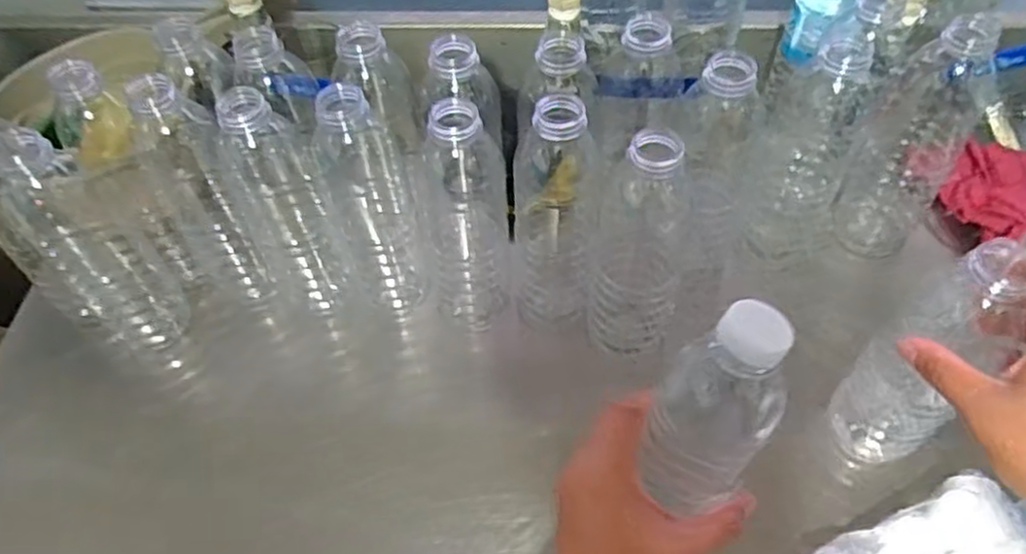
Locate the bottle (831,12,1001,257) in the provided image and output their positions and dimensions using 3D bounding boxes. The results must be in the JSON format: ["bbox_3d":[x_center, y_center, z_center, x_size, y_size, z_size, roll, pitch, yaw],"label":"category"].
[{"bbox_3d":[0.302,-0.109,0.556,0.066,0.200,0.066,24,58,19],"label":"bottle"}]

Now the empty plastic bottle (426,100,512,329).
[{"bbox_3d":[-0.038,-0.044,0.538,0.063,0.219,0.065,-11,54,-6],"label":"empty plastic bottle"}]

